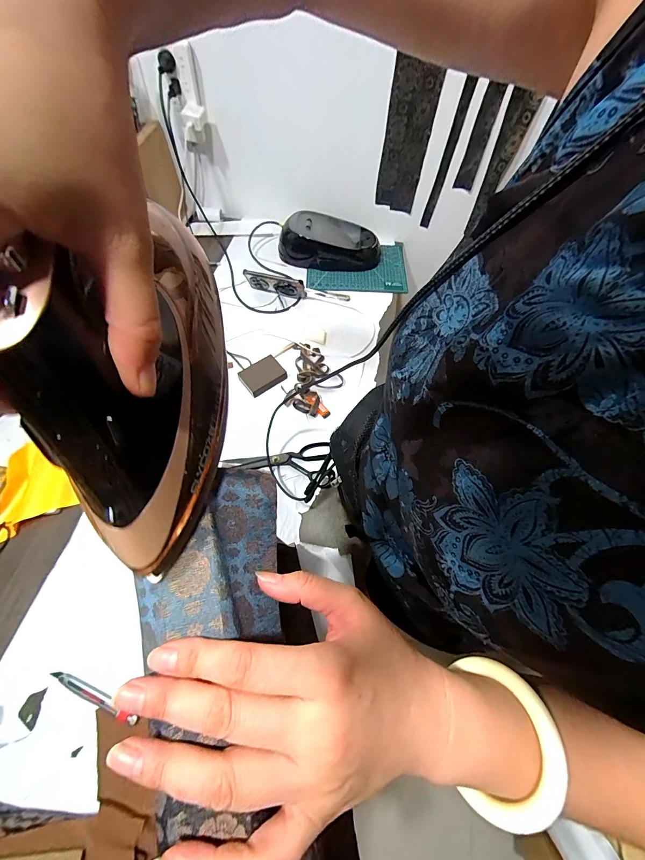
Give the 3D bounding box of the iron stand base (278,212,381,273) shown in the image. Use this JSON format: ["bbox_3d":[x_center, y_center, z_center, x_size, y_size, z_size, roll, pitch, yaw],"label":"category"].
[{"bbox_3d":[0.024,-0.557,0.954,0.296,0.095,0.140,9,61,2],"label":"iron stand base"}]

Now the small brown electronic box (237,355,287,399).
[{"bbox_3d":[-0.142,-0.131,0.760,0.102,0.022,0.073,-36,69,-20],"label":"small brown electronic box"}]

